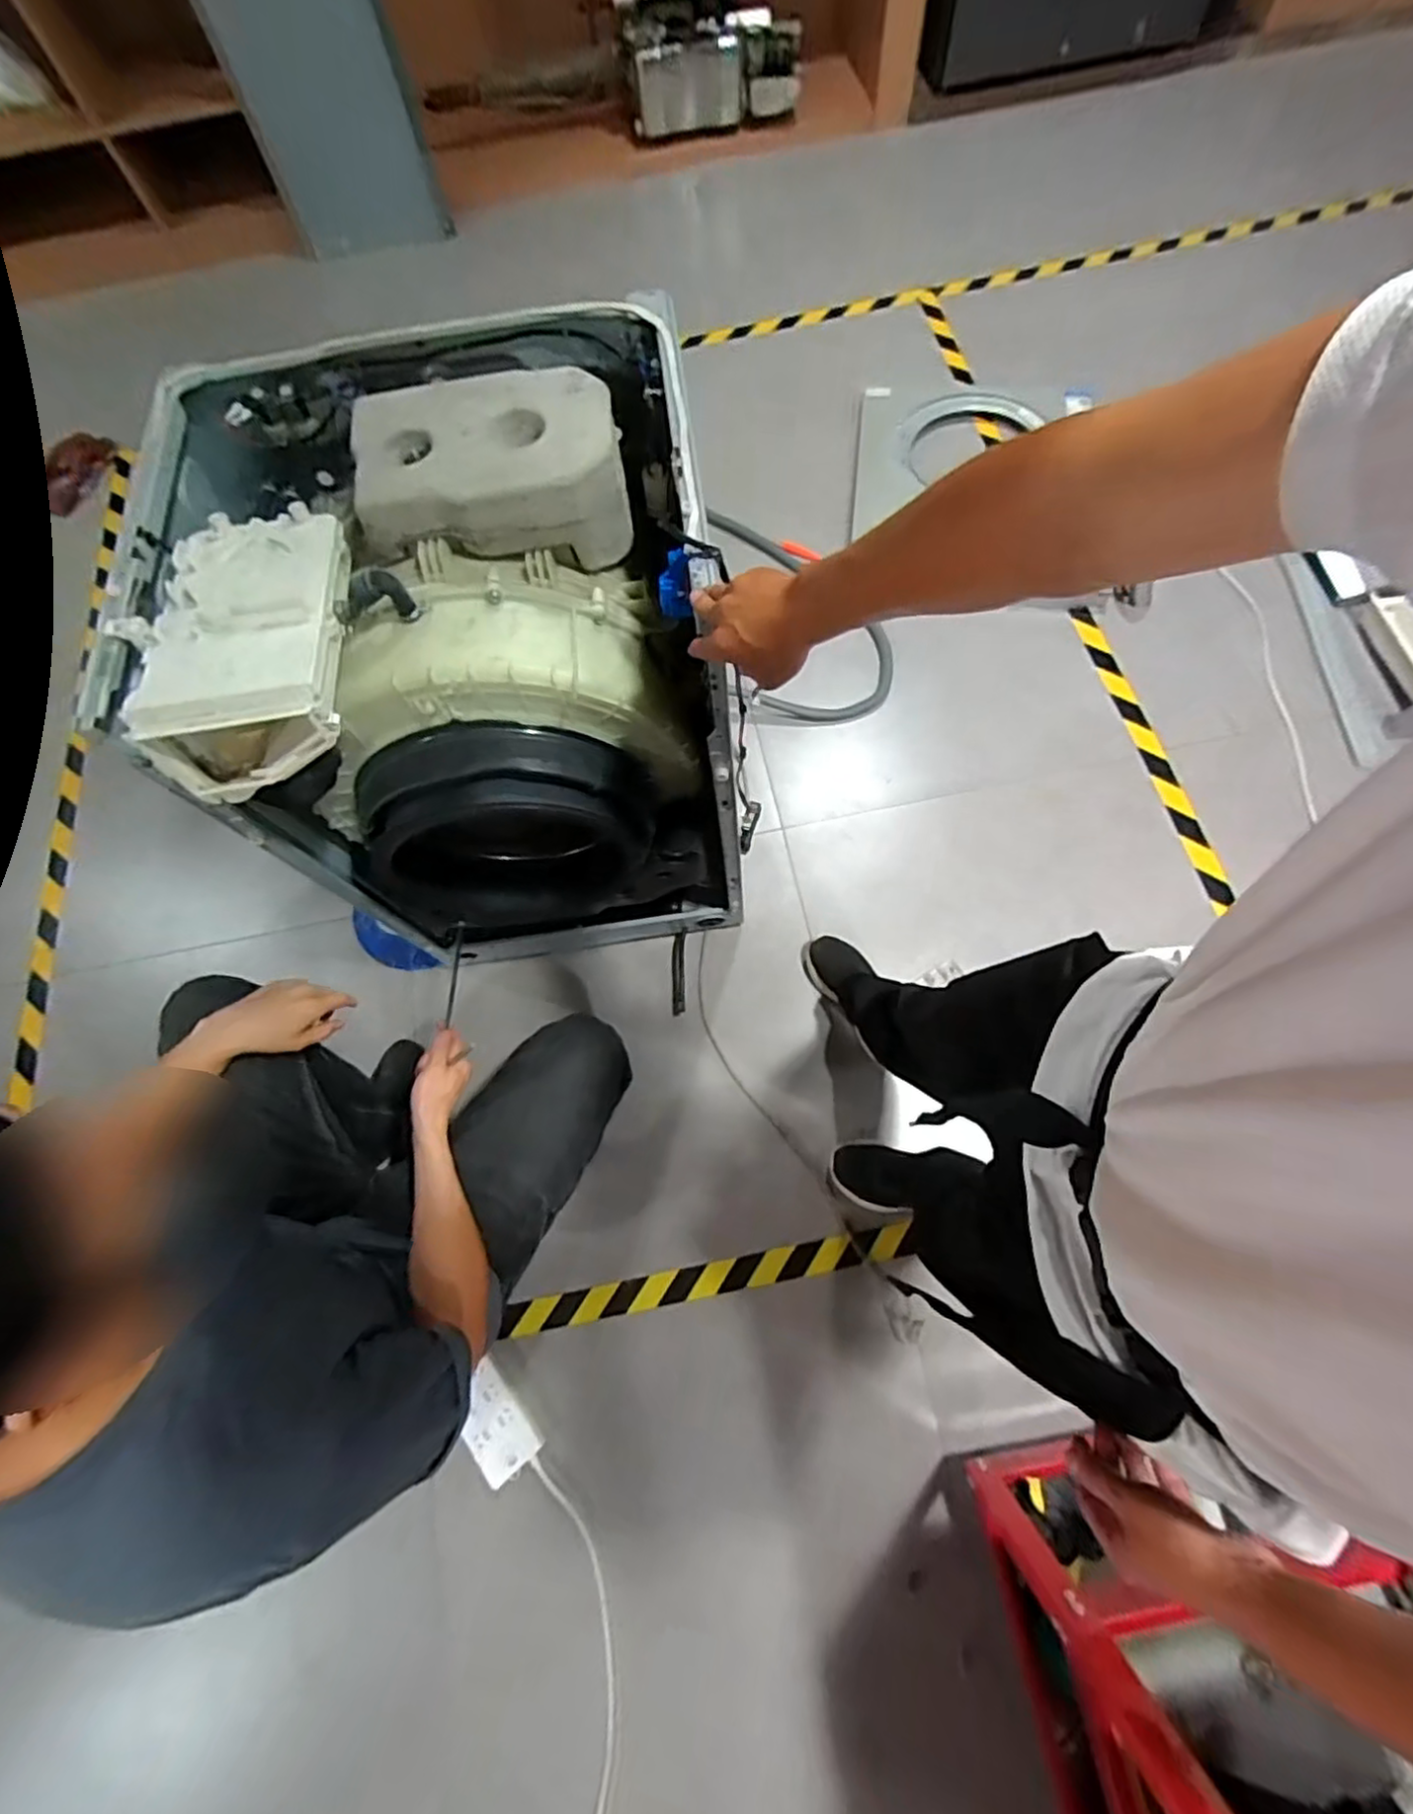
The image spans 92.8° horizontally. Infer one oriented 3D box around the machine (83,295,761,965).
[{"bbox_3d":[-0.281,-0.296,0.994,0.564,0.705,0.513,-8,71,-1],"label":"machine"}]

